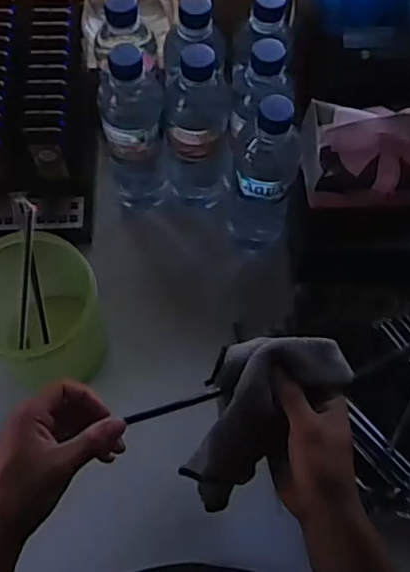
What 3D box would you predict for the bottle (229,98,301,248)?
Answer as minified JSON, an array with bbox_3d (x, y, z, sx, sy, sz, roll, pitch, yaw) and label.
[{"bbox_3d":[0.064,-0.106,0.624,0.058,0.224,0.063,12,66,3],"label":"bottle"}]

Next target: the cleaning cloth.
[{"bbox_3d":[0.039,0.103,0.508,0.168,0.033,0.088,-45,111,2],"label":"cleaning cloth"}]

